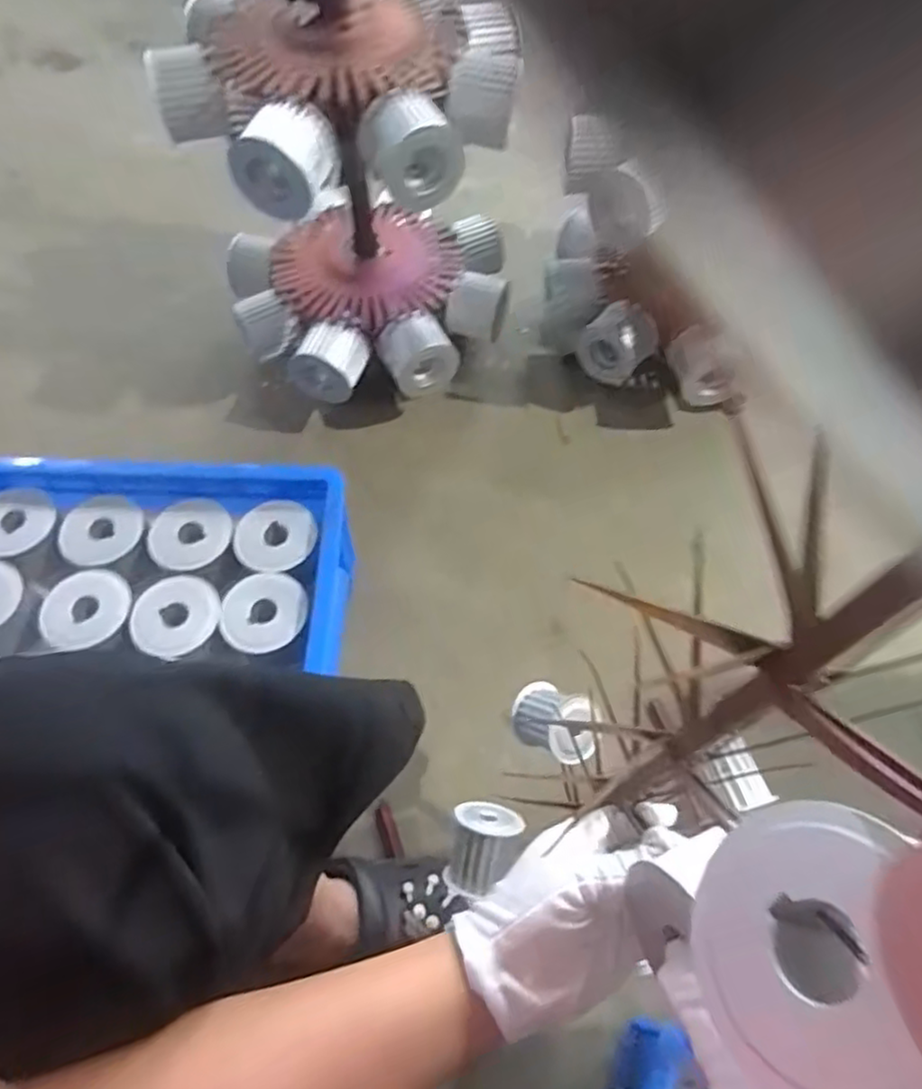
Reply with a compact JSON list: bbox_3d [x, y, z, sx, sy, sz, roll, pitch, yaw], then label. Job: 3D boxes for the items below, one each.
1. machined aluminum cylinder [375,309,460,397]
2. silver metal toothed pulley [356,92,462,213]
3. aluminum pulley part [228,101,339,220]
[{"bbox_3d":[-0.052,-0.227,0.835,0.079,0.079,0.064,-30,64,-16],"label":"machined aluminum cylinder"},{"bbox_3d":[-0.049,-0.358,0.624,0.081,0.077,0.078,-19,62,-11],"label":"silver metal toothed pulley"},{"bbox_3d":[-0.156,-0.341,0.621,0.071,0.076,0.069,29,64,15],"label":"aluminum pulley part"}]

